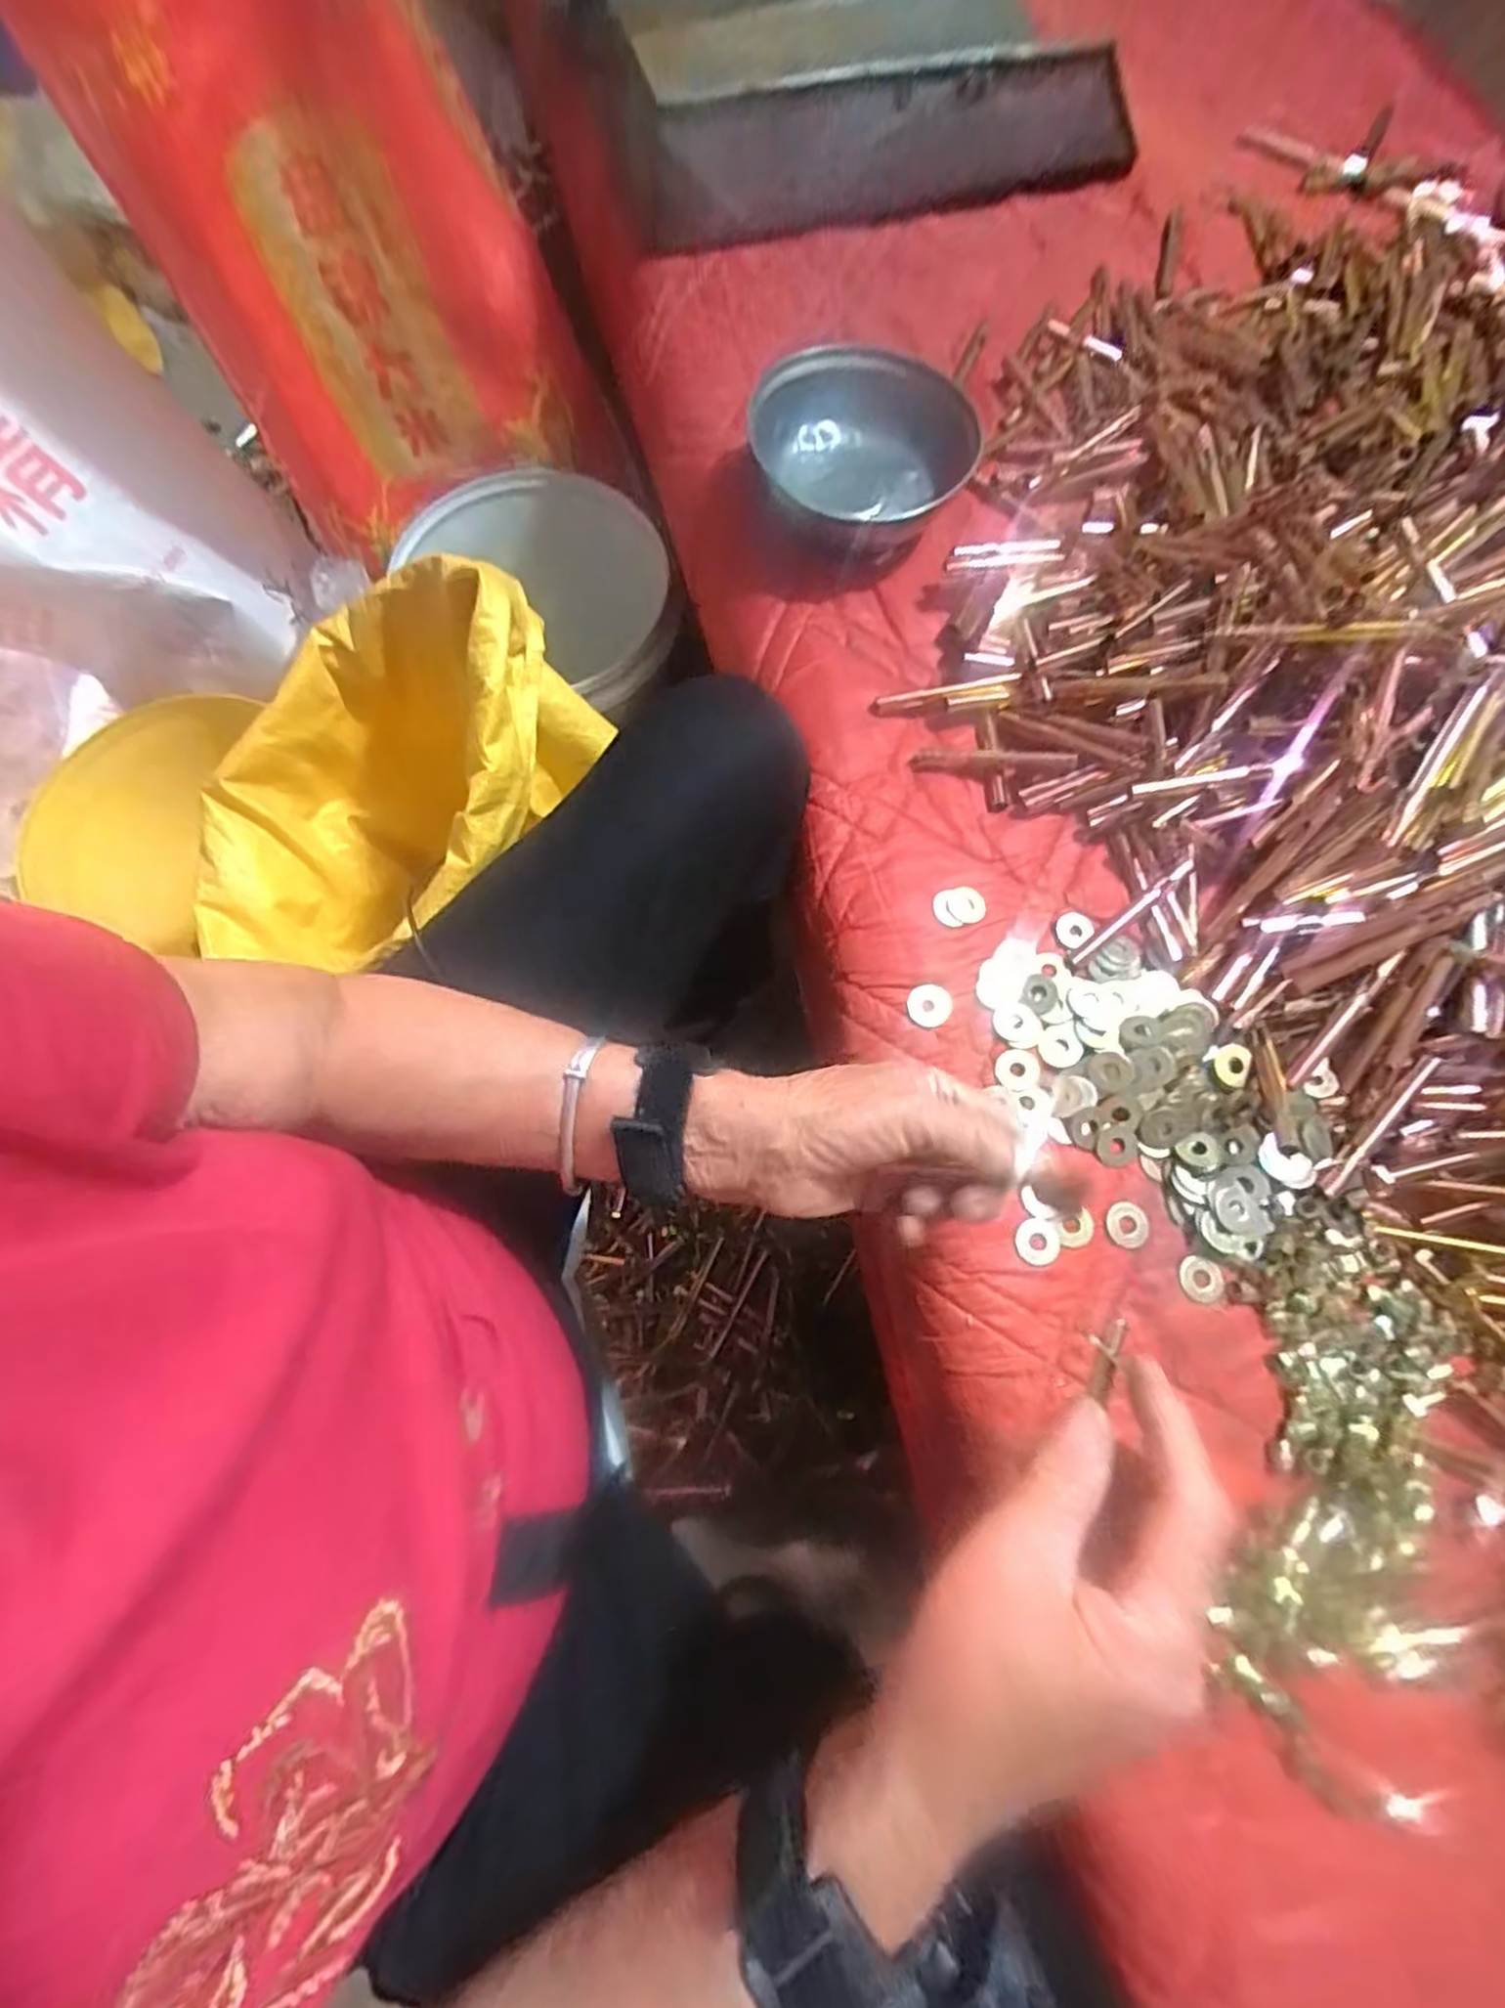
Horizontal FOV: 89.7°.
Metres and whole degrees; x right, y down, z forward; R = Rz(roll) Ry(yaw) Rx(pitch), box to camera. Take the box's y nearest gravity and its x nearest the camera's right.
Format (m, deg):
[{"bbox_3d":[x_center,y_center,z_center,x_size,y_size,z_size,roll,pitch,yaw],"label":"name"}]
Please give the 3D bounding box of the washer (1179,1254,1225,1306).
[{"bbox_3d":[0.222,0.137,0.374,0.020,0.004,0.023,-12,74,-3],"label":"washer"}]

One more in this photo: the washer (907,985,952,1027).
[{"bbox_3d":[0.097,0.001,0.410,0.025,0.004,0.023,0,74,1],"label":"washer"}]

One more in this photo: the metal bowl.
[{"bbox_3d":[0.074,-0.345,0.483,0.142,0.051,0.144,-25,75,-6],"label":"metal bowl"}]

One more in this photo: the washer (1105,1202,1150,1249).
[{"bbox_3d":[0.189,0.111,0.380,0.021,0.004,0.022,0,74,1],"label":"washer"}]

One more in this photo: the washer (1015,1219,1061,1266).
[{"bbox_3d":[0.142,0.118,0.375,0.022,0.004,0.021,-3,74,0],"label":"washer"}]

